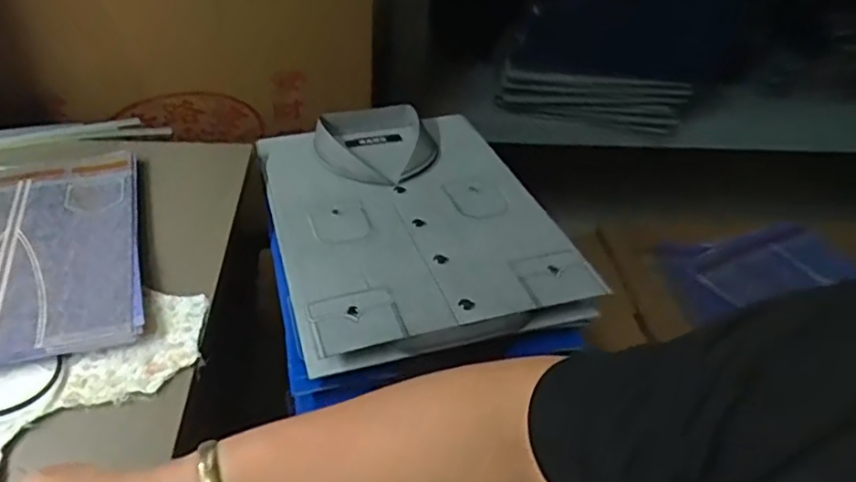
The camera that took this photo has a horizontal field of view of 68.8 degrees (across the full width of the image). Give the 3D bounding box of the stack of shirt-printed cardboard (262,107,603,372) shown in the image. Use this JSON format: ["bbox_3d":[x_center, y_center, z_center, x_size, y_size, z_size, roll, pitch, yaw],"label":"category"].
[{"bbox_3d":[-0.026,-0.048,0.707,0.288,0.037,0.426,-8,42,-16],"label":"stack of shirt-printed cardboard"}]

